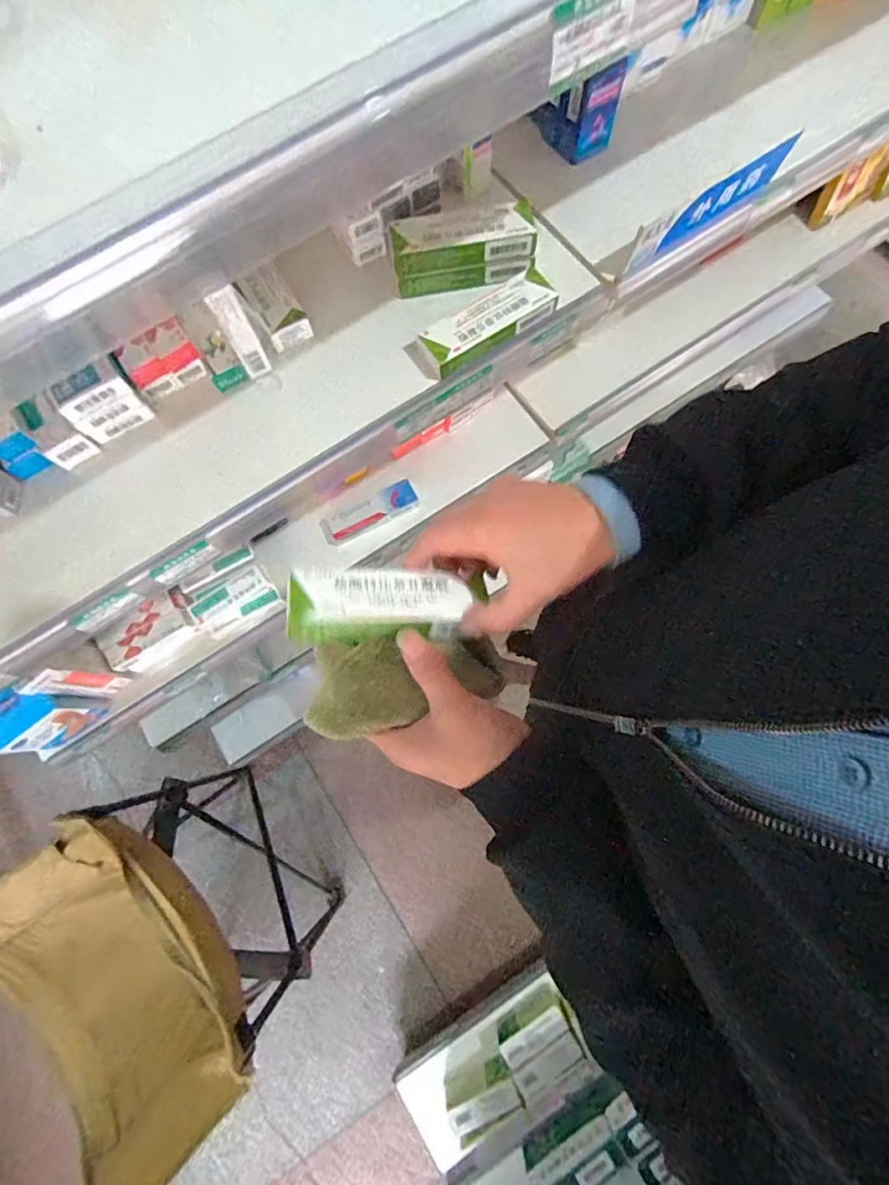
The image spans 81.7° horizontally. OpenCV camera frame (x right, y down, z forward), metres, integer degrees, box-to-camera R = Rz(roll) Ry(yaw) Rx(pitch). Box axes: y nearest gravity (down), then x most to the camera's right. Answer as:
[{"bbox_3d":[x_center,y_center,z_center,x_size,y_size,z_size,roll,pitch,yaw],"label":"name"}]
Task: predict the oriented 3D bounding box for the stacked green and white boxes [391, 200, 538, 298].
[{"bbox_3d":[0.018,-0.340,0.511,0.136,0.062,0.050,-11,77,-1],"label":"stacked green and white boxes"}]

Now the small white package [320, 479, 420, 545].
[{"bbox_3d":[-0.112,-0.121,0.776,0.149,0.023,0.051,-27,78,-5],"label":"small white package"}]

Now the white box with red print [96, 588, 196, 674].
[{"bbox_3d":[-0.418,0.054,0.726,0.129,0.037,0.067,-36,79,-7],"label":"white box with red print"}]

